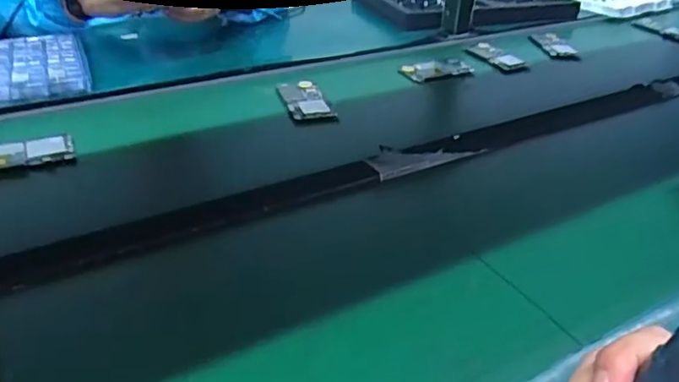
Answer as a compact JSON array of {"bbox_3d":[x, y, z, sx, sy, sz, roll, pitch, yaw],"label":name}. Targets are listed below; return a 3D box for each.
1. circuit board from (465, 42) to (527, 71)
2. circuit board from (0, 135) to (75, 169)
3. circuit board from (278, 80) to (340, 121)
[{"bbox_3d":[0.292,-0.248,1.081,0.069,0.015,0.111,-22,41,-35],"label":"circuit board"},{"bbox_3d":[-0.383,-0.042,0.688,0.123,0.013,0.053,-11,36,-24],"label":"circuit board"},{"bbox_3d":[-0.052,-0.137,0.860,0.064,0.007,0.111,-8,35,-20],"label":"circuit board"}]

